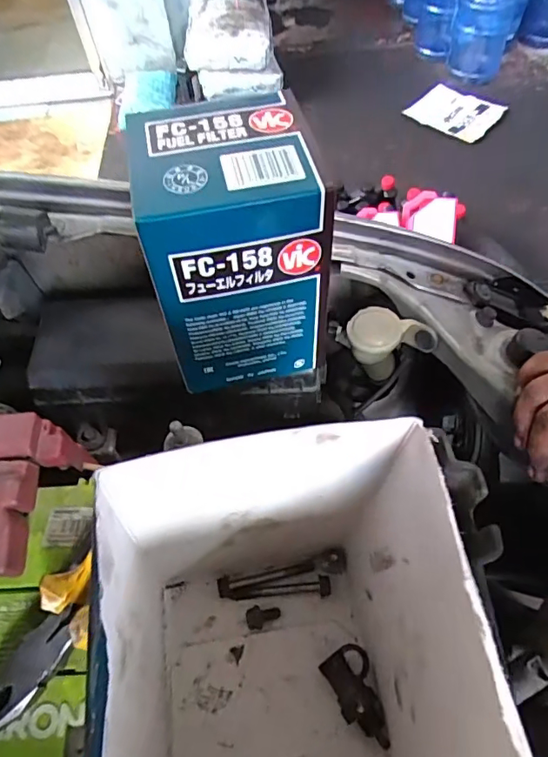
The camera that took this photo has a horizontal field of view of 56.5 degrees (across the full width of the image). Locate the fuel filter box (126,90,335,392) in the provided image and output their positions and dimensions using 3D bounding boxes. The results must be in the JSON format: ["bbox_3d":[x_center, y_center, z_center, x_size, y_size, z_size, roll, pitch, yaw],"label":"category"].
[{"bbox_3d":[-0.021,-0.082,0.329,0.102,0.145,0.105,-10,57,-2],"label":"fuel filter box"}]

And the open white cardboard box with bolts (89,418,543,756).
[{"bbox_3d":[0.000,0.110,0.206,0.128,0.166,0.118,-9,57,-2],"label":"open white cardboard box with bolts"}]

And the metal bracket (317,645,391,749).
[{"bbox_3d":[0.044,0.160,0.257,0.024,0.016,0.045,-24,59,-11],"label":"metal bracket"}]

